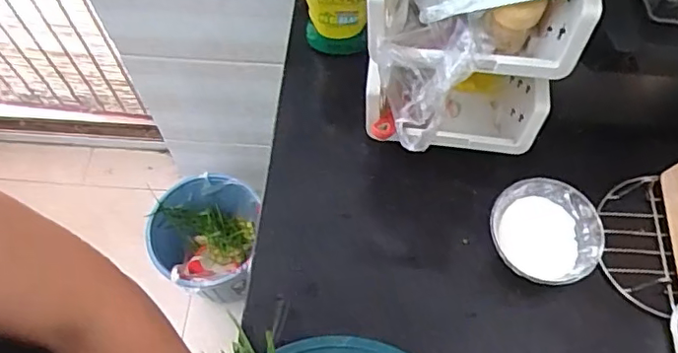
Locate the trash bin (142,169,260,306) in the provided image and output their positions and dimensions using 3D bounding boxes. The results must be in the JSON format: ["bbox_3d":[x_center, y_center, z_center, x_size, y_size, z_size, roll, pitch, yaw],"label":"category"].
[{"bbox_3d":[-0.310,0.160,1.313,0.238,0.240,0.251,3,63,2],"label":"trash bin"}]

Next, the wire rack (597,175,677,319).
[{"bbox_3d":[0.347,0.073,0.670,0.095,0.029,0.172,6,65,-1],"label":"wire rack"}]

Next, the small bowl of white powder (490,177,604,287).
[{"bbox_3d":[0.235,0.067,0.657,0.113,0.054,0.118,0,63,0],"label":"small bowl of white powder"}]

